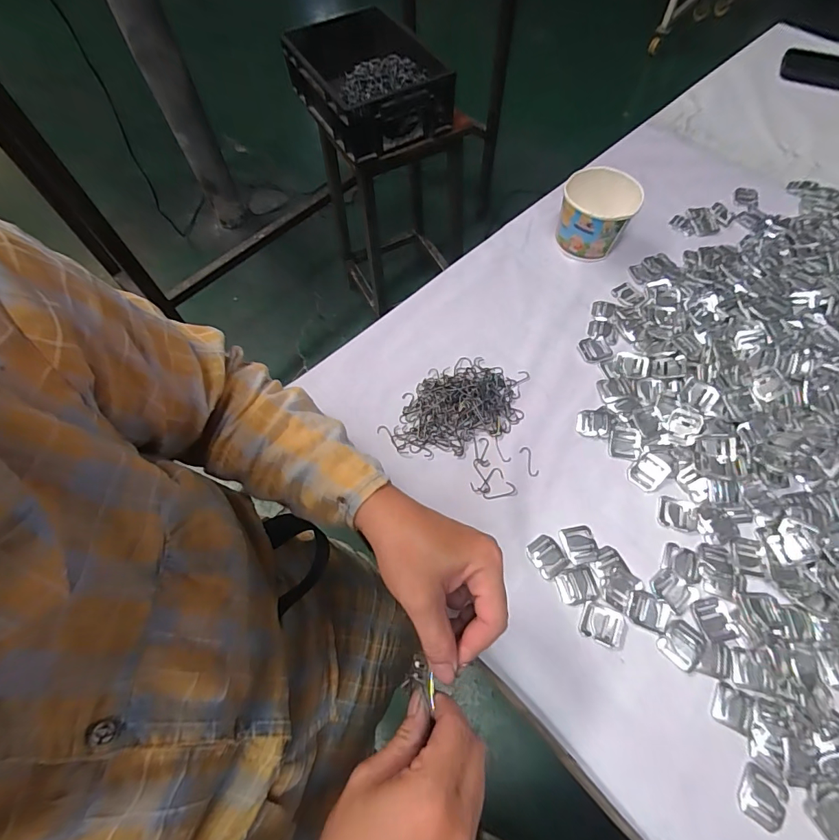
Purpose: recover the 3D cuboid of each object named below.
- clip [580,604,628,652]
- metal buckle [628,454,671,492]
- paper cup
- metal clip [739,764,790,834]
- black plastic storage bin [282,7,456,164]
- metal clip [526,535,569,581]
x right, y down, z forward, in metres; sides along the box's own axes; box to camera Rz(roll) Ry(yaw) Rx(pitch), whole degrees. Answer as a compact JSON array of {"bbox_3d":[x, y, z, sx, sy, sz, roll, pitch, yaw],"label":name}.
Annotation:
[{"bbox_3d":[0.163,0.182,0.386,0.038,0.005,0.030,18,65,10],"label":"clip"},{"bbox_3d":[0.233,0.054,0.445,0.036,0.009,0.030,-37,69,-16],"label":"metal buckle"},{"bbox_3d":[0.224,-0.261,0.561,0.089,0.076,0.085,0,63,1],"label":"paper cup"},{"bbox_3d":[0.261,0.287,0.331,0.033,0.006,0.035,31,68,16],"label":"metal clip"},{"bbox_3d":[-0.119,-0.733,0.945,0.260,0.117,0.338,-24,65,-11],"label":"black plastic storage bin"},{"bbox_3d":[0.120,0.128,0.411,0.028,0.004,0.035,-29,66,-13],"label":"metal clip"}]

